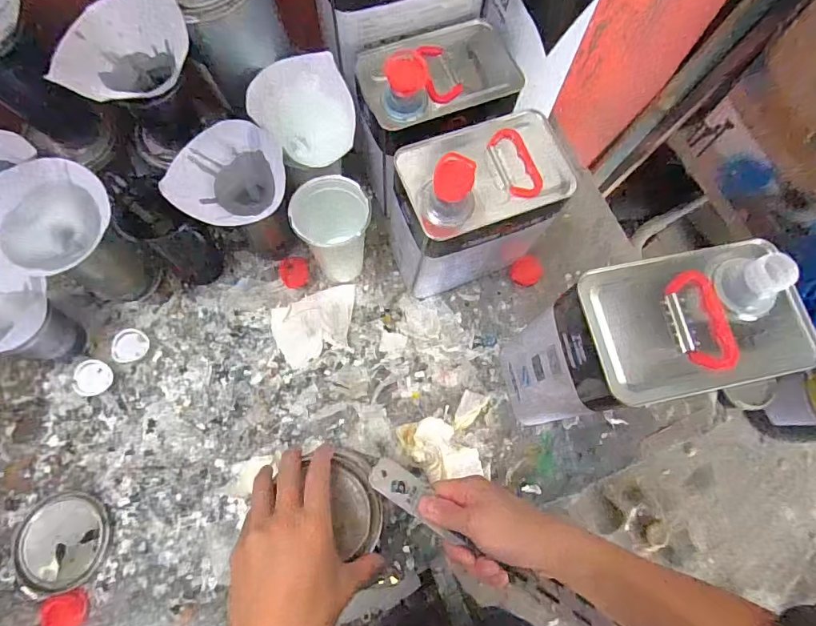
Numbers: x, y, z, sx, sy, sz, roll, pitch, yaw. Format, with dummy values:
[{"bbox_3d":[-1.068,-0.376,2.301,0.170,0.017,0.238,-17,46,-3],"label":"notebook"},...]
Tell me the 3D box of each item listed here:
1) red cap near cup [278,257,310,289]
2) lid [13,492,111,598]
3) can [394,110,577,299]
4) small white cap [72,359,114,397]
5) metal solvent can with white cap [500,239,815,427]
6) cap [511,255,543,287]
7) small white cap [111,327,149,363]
[{"bbox_3d":[-0.149,-0.052,0.608,0.041,0.015,0.040,-1,67,-37],"label":"red cap near cup"},{"bbox_3d":[-0.377,0.250,0.505,0.096,0.014,0.098,0,73,-1],"label":"lid"},{"bbox_3d":[0.073,-0.119,0.527,0.175,0.229,0.115,-16,74,-6],"label":"can"},{"bbox_3d":[-0.380,0.078,0.558,0.044,0.016,0.041,0,73,-1],"label":"small white cap"},{"bbox_3d":[0.216,0.037,0.463,0.171,0.270,0.121,-10,74,-5],"label":"metal solvent can with white cap"},{"bbox_3d":[0.159,-0.057,0.618,0.039,0.015,0.039,0,73,-1],"label":"cap"},{"bbox_3d":[-0.341,0.041,0.572,0.045,0.019,0.040,-3,73,-3],"label":"small white cap"}]

